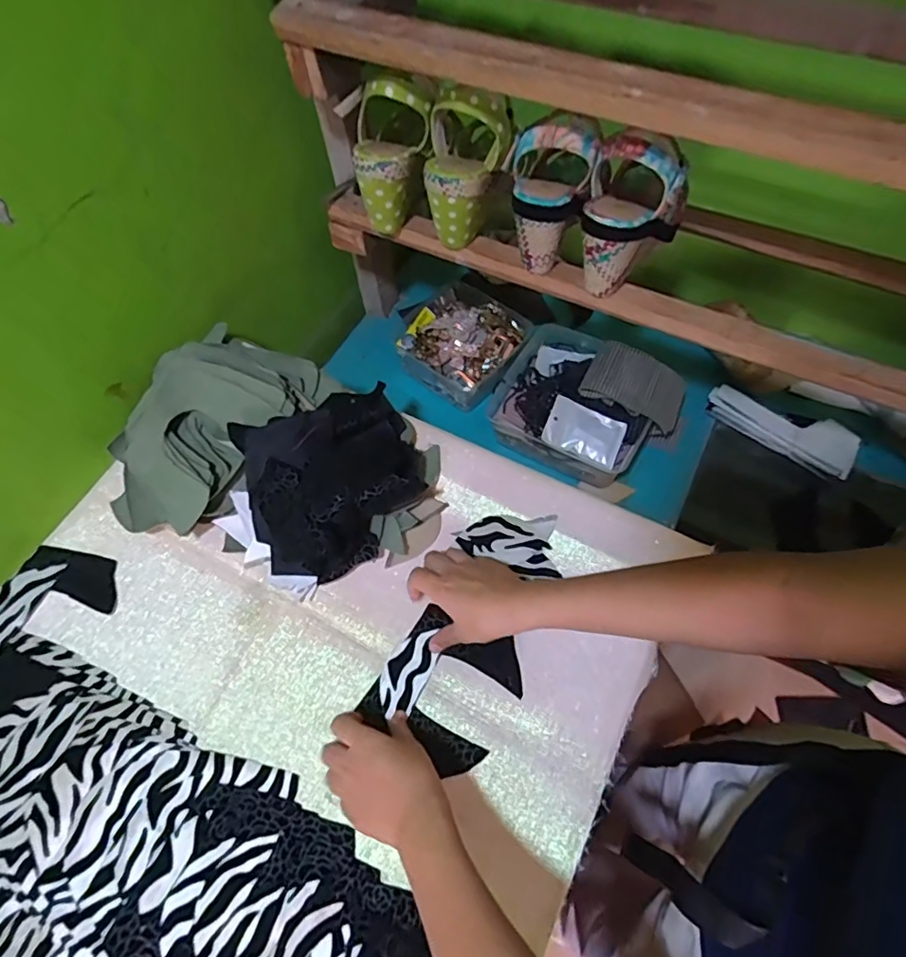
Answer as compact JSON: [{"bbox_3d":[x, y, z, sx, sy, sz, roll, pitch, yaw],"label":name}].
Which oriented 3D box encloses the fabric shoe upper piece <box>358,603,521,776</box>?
[{"bbox_3d":[-0.005,0.192,0.520,0.117,0.008,0.122,29,66,16],"label":"fabric shoe upper piece"}]

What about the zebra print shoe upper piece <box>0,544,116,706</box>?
[{"bbox_3d":[-0.410,0.138,0.550,0.113,0.005,0.150,26,65,14],"label":"zebra print shoe upper piece"}]

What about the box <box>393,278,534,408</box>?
[{"bbox_3d":[0.014,-0.202,0.821,0.161,0.060,0.160,31,66,16],"label":"box"}]

